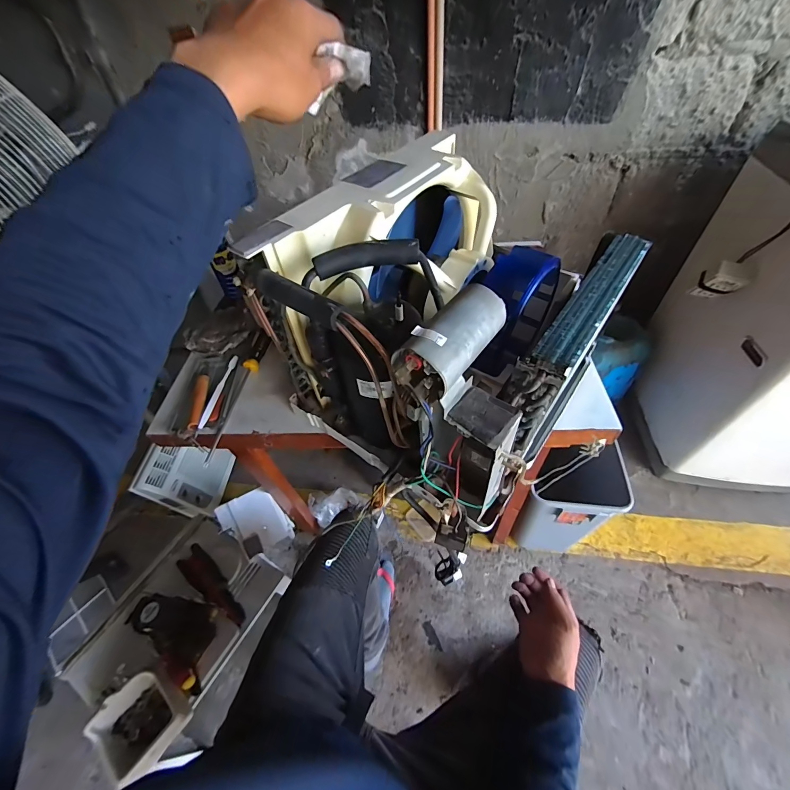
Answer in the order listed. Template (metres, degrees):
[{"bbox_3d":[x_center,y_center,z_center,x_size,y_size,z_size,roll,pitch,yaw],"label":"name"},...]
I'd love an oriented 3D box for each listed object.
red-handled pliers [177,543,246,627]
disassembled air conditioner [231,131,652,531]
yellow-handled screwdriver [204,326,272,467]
[{"bbox_3d":[-0.451,0.474,0.883,0.240,0.025,0.068,29,60,25],"label":"red-handled pliers"},{"bbox_3d":[0.076,-0.106,0.487,0.342,0.286,0.368,31,61,26],"label":"disassembled air conditioner"},{"bbox_3d":[-0.283,-0.012,0.632,0.030,0.024,0.275,6,53,10],"label":"yellow-handled screwdriver"}]

